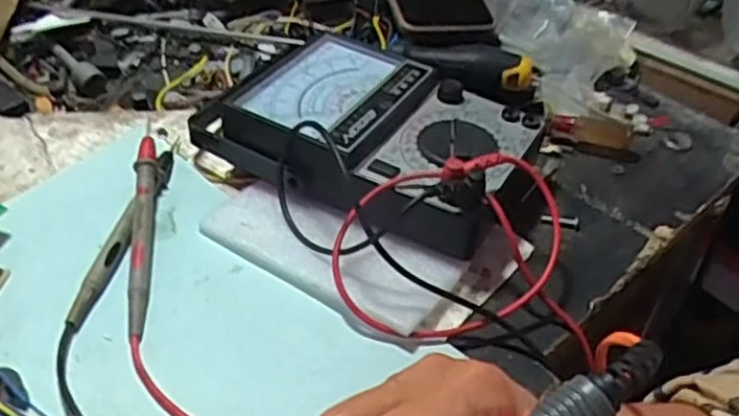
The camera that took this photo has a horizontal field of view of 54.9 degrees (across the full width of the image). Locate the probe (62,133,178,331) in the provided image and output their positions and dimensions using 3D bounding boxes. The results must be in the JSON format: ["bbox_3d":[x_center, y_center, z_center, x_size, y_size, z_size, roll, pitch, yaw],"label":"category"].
[{"bbox_3d":[-0.130,0.006,0.387,0.016,0.014,0.138,8,41,2],"label":"probe"}]

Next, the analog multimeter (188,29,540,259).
[{"bbox_3d":[-0.001,-0.044,0.428,0.181,0.051,0.124,24,47,20],"label":"analog multimeter"}]

